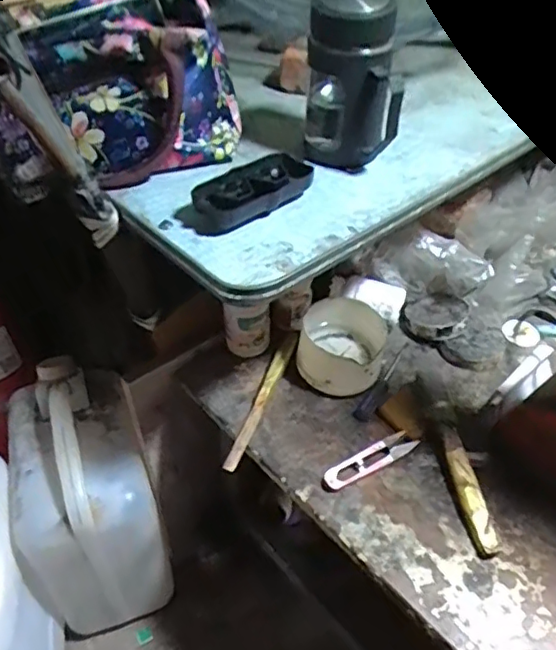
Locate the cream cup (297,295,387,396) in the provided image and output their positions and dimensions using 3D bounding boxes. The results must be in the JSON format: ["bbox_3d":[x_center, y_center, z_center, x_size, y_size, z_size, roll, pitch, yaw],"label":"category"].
[{"bbox_3d":[0.068,0.025,0.623,0.089,0.060,0.098,7,45,6],"label":"cream cup"}]

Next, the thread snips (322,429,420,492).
[{"bbox_3d":[0.088,0.130,0.560,0.099,0.011,0.023,-22,49,-22],"label":"thread snips"}]

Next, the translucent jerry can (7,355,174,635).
[{"bbox_3d":[-0.235,0.219,0.747,0.153,0.288,0.217,-12,46,-13],"label":"translucent jerry can"}]

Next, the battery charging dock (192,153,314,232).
[{"bbox_3d":[-0.017,-0.120,0.520,0.115,0.025,0.054,-30,52,-27],"label":"battery charging dock"}]

